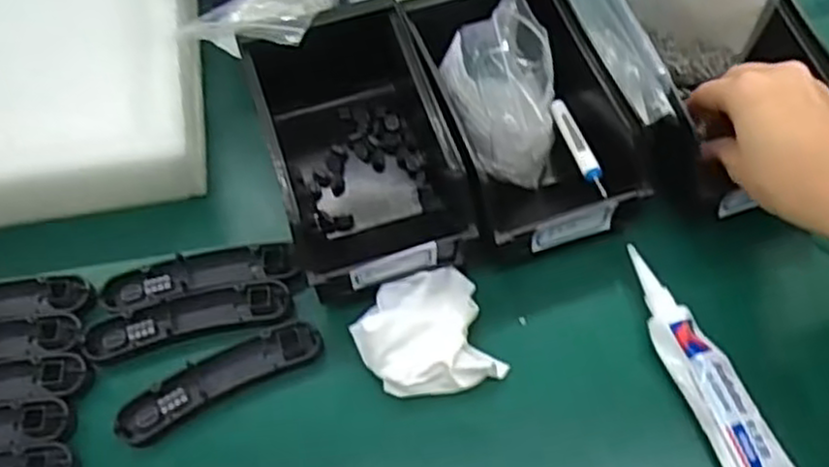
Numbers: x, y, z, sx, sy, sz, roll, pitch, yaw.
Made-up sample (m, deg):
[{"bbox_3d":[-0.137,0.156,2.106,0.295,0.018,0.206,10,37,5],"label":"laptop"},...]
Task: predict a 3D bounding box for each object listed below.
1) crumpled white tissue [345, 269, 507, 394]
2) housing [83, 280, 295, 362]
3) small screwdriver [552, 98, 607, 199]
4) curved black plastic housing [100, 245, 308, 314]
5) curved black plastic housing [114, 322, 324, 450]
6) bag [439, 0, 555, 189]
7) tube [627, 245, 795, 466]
[{"bbox_3d":[0.005,0.057,0.429,0.075,0.026,0.074,-17,64,-7],"label":"crumpled white tissue"},{"bbox_3d":[-0.135,0.049,0.441,0.120,0.008,0.028,-13,64,-5],"label":"housing"},{"bbox_3d":[0.103,-0.056,0.465,0.011,0.006,0.086,-11,50,-5],"label":"small screwdriver"},{"bbox_3d":[-0.130,0.029,0.460,0.122,0.018,0.032,-6,63,-2],"label":"curved black plastic housing"},{"bbox_3d":[-0.112,0.082,0.423,0.119,0.013,0.028,-27,66,-12],"label":"curved black plastic housing"},{"bbox_3d":[0.054,-0.087,0.460,0.071,0.098,0.088,5,64,4],"label":"bag"},{"bbox_3d":[0.164,0.075,0.418,0.036,0.016,0.148,-18,64,-8],"label":"tube"}]

